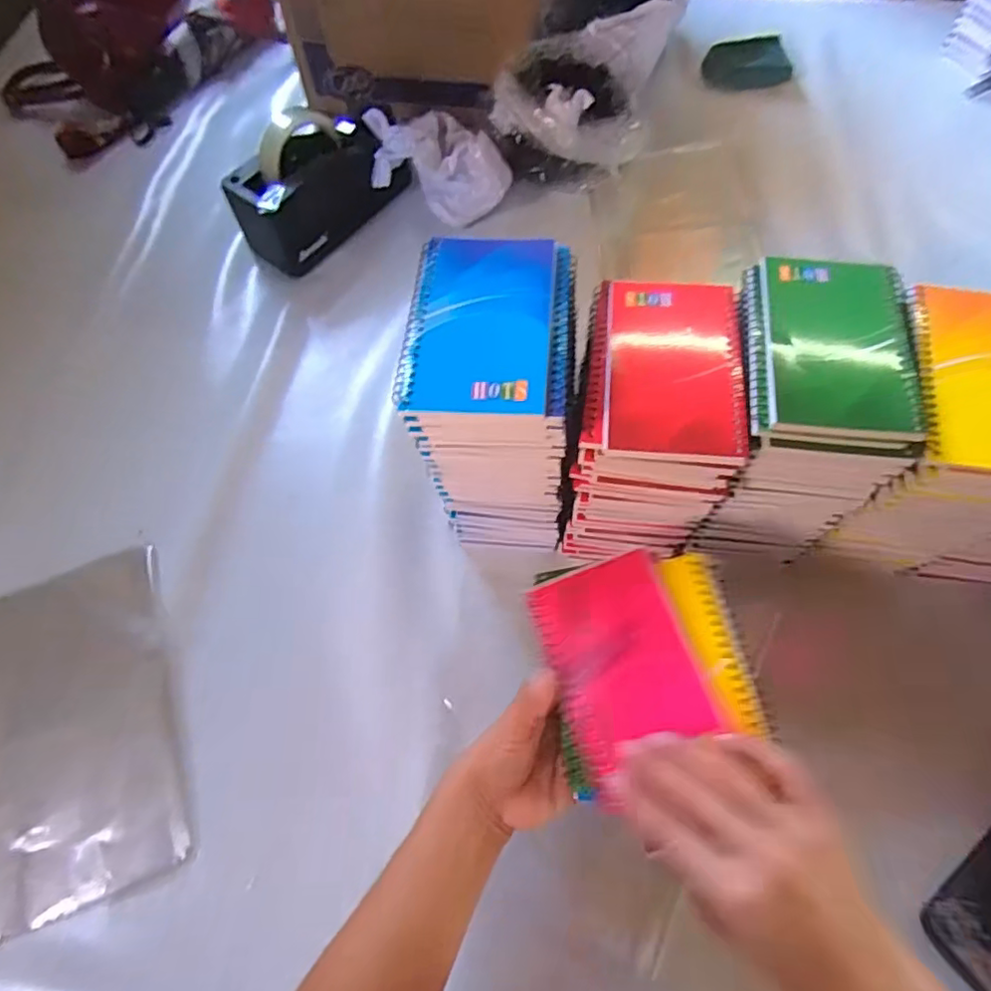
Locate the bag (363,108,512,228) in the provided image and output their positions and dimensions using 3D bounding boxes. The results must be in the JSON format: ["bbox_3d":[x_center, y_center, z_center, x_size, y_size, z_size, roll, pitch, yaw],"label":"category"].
[{"bbox_3d":[-0.062,-0.364,0.661,0.148,0.085,0.072,14,66,8],"label":"bag"}]

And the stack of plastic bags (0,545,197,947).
[{"bbox_3d":[-0.337,0.180,0.468,0.169,0.029,0.254,-18,66,-6],"label":"stack of plastic bags"}]

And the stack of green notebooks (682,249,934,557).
[{"bbox_3d":[0.209,-0.064,0.439,0.099,0.170,0.157,7,66,5],"label":"stack of green notebooks"}]

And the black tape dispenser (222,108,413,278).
[{"bbox_3d":[-0.189,-0.339,0.648,0.073,0.106,0.186,40,72,18],"label":"black tape dispenser"}]

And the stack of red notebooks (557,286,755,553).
[{"bbox_3d":[0.112,-0.050,0.446,0.101,0.157,0.133,7,66,5],"label":"stack of red notebooks"}]

